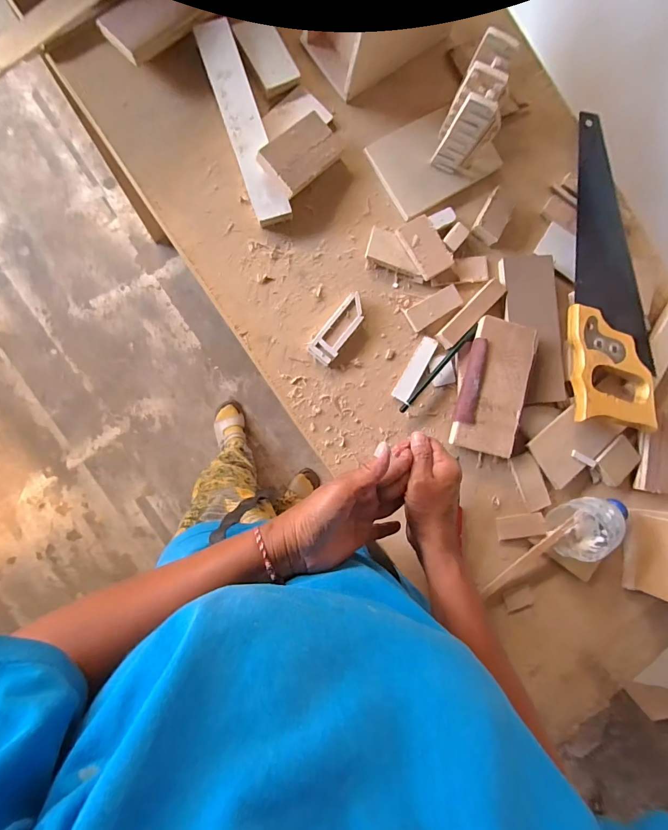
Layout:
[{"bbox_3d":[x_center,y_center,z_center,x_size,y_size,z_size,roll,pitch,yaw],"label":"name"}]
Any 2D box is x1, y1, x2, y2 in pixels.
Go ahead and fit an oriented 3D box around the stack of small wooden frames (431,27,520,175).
[{"bbox_3d":[0.155,-0.335,0.433,0.059,0.102,0.088,26,85,-7],"label":"stack of small wooden frames"}]

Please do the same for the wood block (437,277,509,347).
[{"bbox_3d":[0.166,-0.123,0.466,0.105,0.014,0.024,-44,93,-8],"label":"wood block"}]

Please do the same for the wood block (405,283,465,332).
[{"bbox_3d":[0.121,-0.130,0.467,0.070,0.008,0.029,-31,91,-8],"label":"wood block"}]

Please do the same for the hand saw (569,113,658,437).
[{"bbox_3d":[0.341,-0.190,0.490,0.102,0.023,0.406,2,81,-10],"label":"hand saw"}]

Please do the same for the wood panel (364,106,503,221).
[{"bbox_3d":[0.127,-0.315,0.474,0.151,0.014,0.097,-32,91,-8],"label":"wood panel"}]

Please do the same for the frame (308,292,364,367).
[{"bbox_3d":[0.006,-0.099,0.446,0.031,0.015,0.088,37,83,-4],"label":"frame"}]

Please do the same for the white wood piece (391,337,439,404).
[{"bbox_3d":[0.097,-0.055,0.461,0.022,0.007,0.084,27,82,8],"label":"white wood piece"}]

